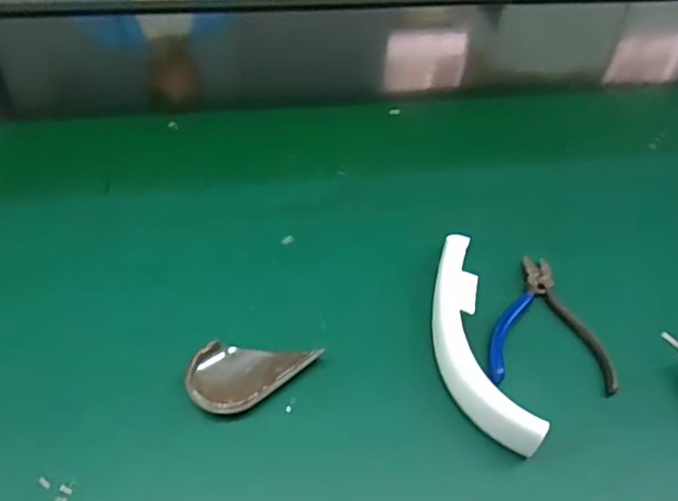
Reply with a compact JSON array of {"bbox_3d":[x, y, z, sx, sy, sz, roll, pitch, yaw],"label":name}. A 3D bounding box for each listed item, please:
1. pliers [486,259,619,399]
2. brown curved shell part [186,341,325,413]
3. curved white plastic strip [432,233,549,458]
[{"bbox_3d":[0.143,0.047,0.413,0.080,0.011,0.110,7,43,0],"label":"pliers"},{"bbox_3d":[-0.057,0.074,0.374,0.048,0.015,0.076,36,50,28],"label":"brown curved shell part"},{"bbox_3d":[0.083,0.054,0.381,0.047,0.045,0.163,-3,46,-7],"label":"curved white plastic strip"}]

